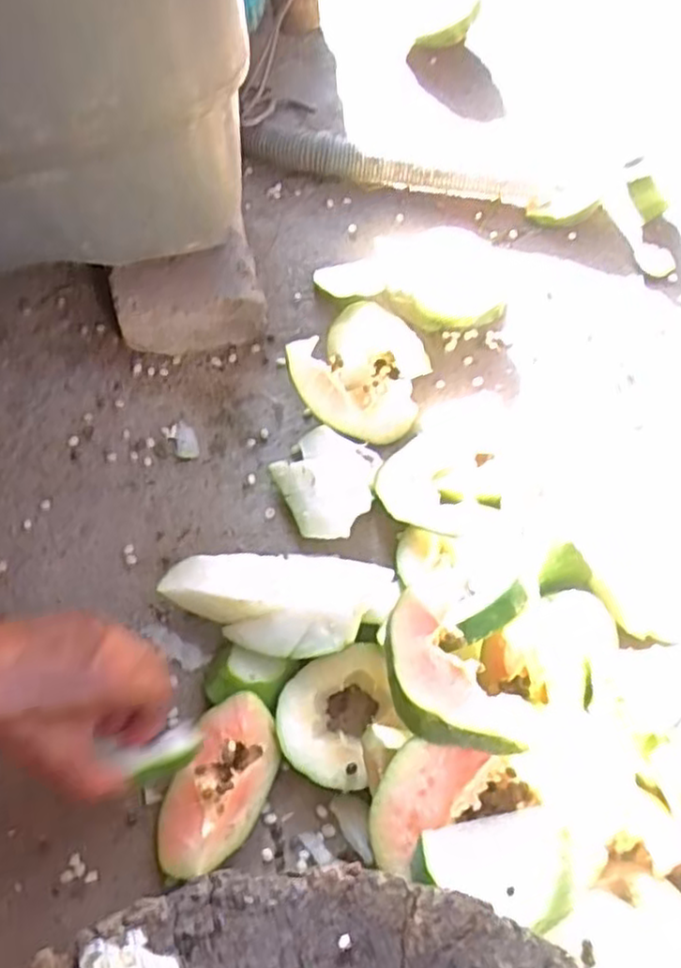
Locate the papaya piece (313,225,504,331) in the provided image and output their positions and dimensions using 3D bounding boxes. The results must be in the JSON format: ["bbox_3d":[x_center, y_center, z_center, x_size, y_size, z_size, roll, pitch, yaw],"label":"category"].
[{"bbox_3d":[0.063,-0.177,0.607,0.148,0.030,0.096,15,61,6],"label":"papaya piece"}]

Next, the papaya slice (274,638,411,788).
[{"bbox_3d":[0.000,0.133,0.414,0.069,0.026,0.067,-19,63,-13],"label":"papaya slice"}]

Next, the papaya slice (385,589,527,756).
[{"bbox_3d":[0.048,0.098,0.353,0.042,0.024,0.083,-38,69,-19],"label":"papaya slice"}]

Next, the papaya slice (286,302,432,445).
[{"bbox_3d":[0.012,-0.079,0.531,0.097,0.066,0.080,10,60,3],"label":"papaya slice"}]

